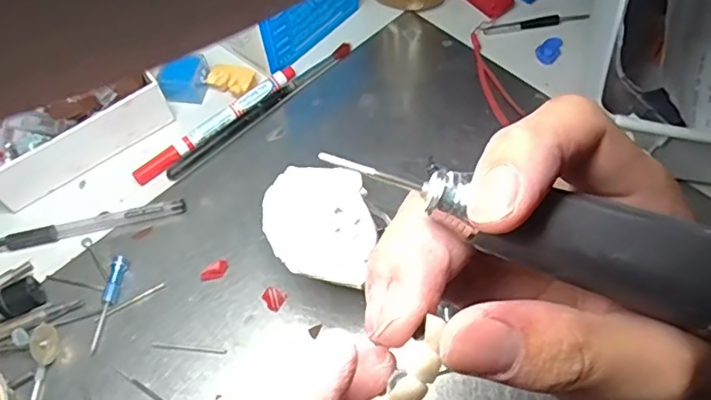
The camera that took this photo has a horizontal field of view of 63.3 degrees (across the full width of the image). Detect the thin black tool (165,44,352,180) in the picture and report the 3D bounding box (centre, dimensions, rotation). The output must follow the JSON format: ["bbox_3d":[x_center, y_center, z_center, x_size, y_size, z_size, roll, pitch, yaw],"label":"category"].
[{"bbox_3d":[-0.066,-0.068,0.416,0.165,0.004,0.012,-41,66,-19],"label":"thin black tool"}]

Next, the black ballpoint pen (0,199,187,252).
[{"bbox_3d":[-0.175,0.016,0.368,0.131,0.009,0.012,-12,60,-4],"label":"black ballpoint pen"}]

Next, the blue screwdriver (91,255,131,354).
[{"bbox_3d":[-0.147,0.060,0.341,0.008,0.007,0.058,5,60,6],"label":"blue screwdriver"}]

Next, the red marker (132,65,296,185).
[{"bbox_3d":[-0.097,-0.055,0.408,0.134,0.008,0.016,-41,66,-19],"label":"red marker"}]

